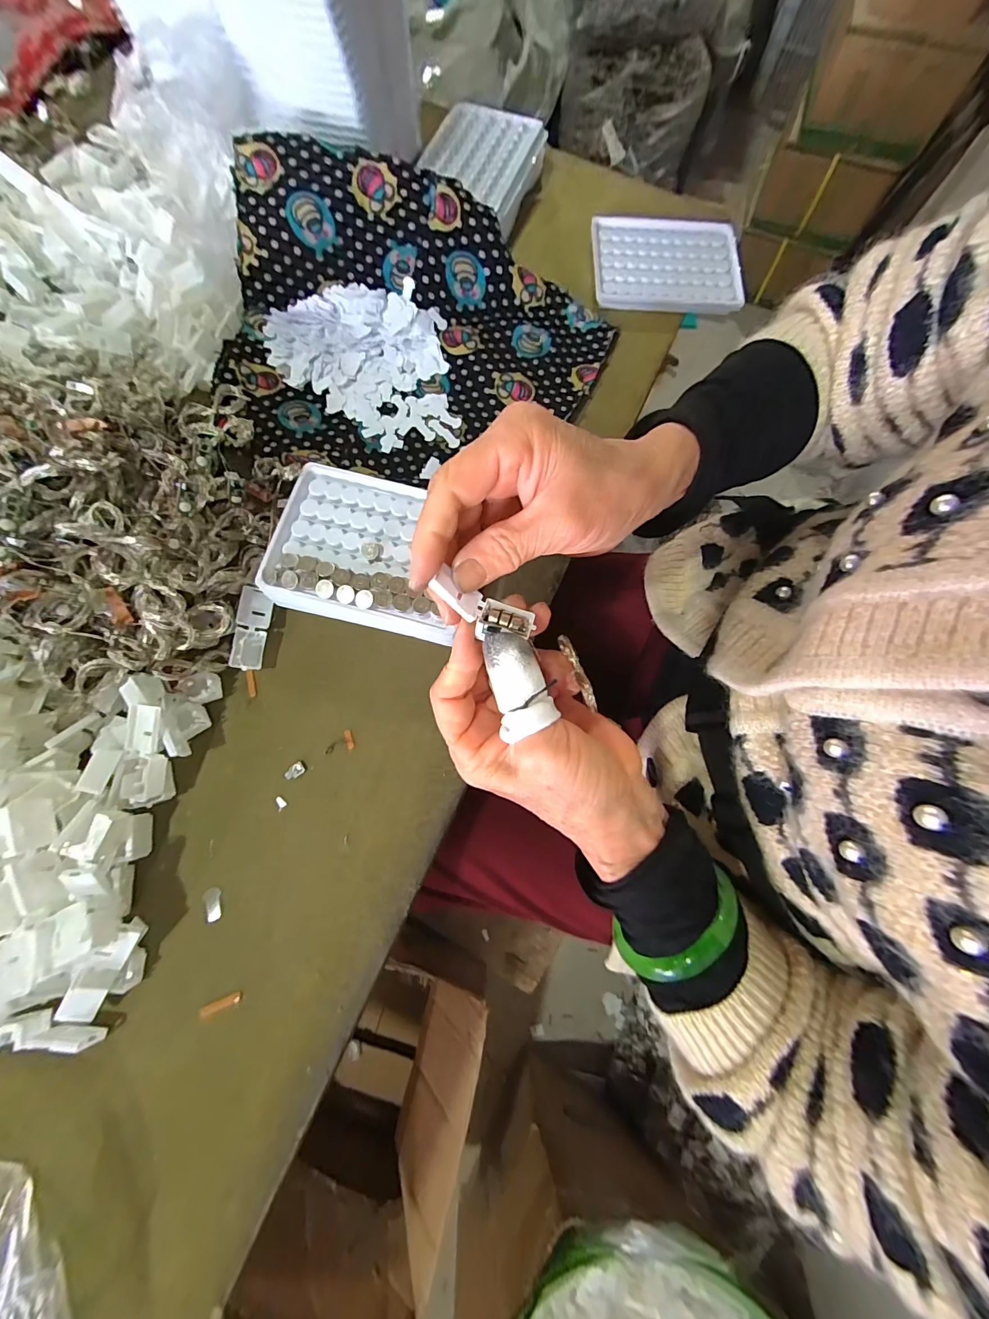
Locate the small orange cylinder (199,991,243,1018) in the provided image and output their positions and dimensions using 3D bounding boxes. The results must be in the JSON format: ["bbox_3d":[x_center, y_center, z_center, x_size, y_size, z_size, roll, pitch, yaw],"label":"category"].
[{"bbox_3d":[-0.154,0.194,0.234,0.023,0.004,0.006,-18,78,-6],"label":"small orange cylinder"}]

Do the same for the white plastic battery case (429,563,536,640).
[{"bbox_3d":[-0.006,-0.024,0.198,0.050,0.014,0.019,22,76,-21],"label":"white plastic battery case"}]

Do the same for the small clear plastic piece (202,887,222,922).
[{"bbox_3d":[-0.168,0.145,0.246,0.010,0.004,0.018,-12,77,-5],"label":"small clear plastic piece"}]

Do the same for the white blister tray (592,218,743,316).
[{"bbox_3d":[0.157,-0.361,0.378,0.131,0.006,0.098,2,77,-1],"label":"white blister tray"}]

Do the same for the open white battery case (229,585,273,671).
[{"bbox_3d":[-0.162,-0.020,0.279,0.018,0.014,0.055,5,77,-1],"label":"open white battery case"}]

